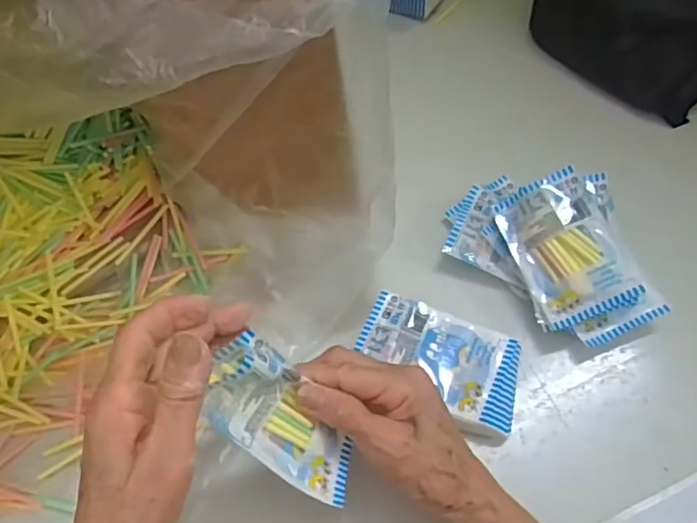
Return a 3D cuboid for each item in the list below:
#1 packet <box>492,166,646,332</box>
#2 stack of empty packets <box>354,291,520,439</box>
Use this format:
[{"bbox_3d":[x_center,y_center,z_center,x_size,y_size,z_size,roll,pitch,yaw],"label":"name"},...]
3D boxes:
[{"bbox_3d":[0.152,-0.011,0.422,0.067,0.011,0.104,-26,69,19],"label":"packet"},{"bbox_3d":[0.063,0.068,0.415,0.115,0.016,0.067,23,69,13],"label":"stack of empty packets"}]

